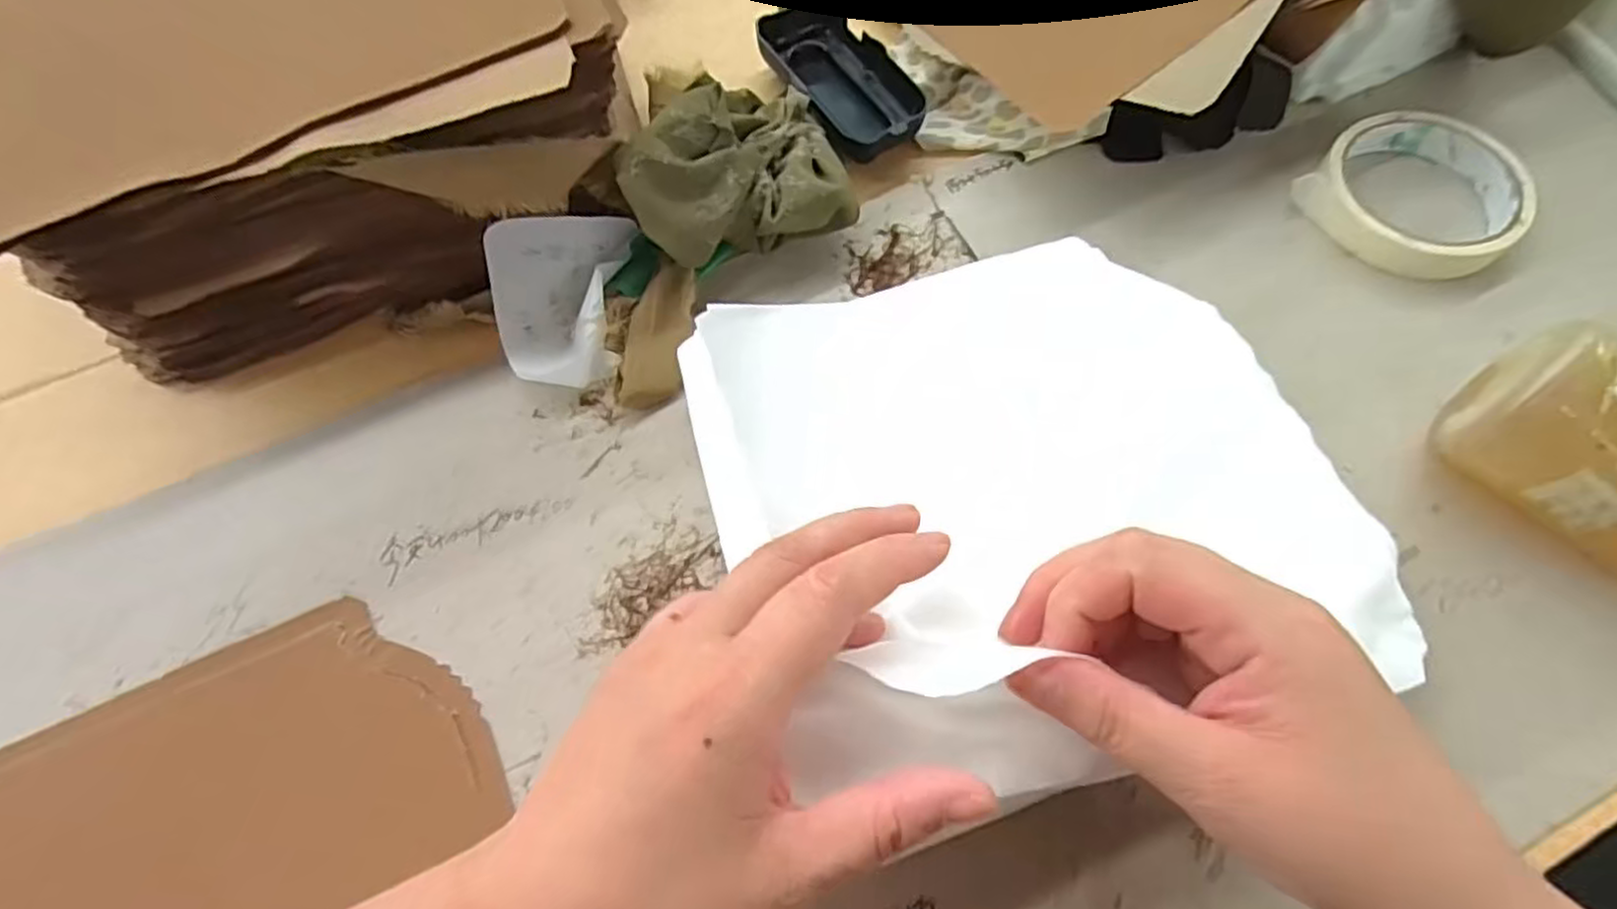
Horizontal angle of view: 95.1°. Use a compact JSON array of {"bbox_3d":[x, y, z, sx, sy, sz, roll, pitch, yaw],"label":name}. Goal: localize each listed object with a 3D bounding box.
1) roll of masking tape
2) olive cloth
[{"bbox_3d":[0.299,-0.127,0.361,0.086,0.020,0.088,-1,66,3],"label":"roll of masking tape"},{"bbox_3d":[-0.036,-0.136,0.358,0.102,0.072,0.078,-22,66,-6],"label":"olive cloth"}]

